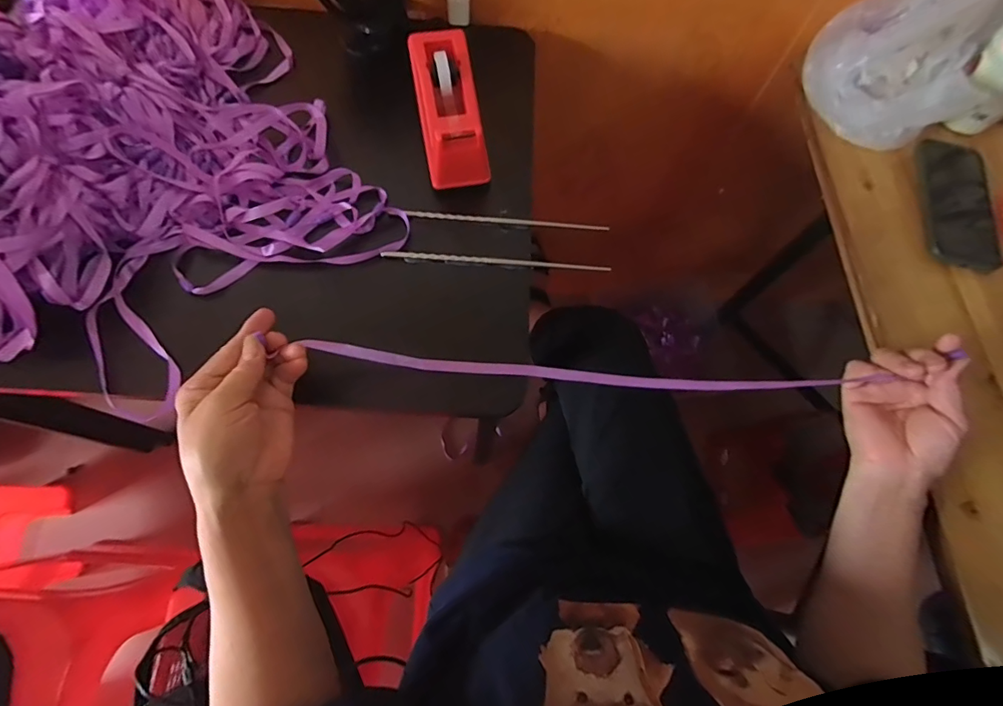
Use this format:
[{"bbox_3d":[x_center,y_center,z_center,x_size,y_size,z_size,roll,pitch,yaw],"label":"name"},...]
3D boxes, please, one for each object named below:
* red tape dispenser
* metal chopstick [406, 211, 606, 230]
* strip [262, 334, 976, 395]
[{"bbox_3d":[-0.054,-0.251,0.471,0.060,0.061,0.151,-11,71,-7],"label":"red tape dispenser"},{"bbox_3d":[0.008,-0.133,0.468,0.201,0.009,0.007,3,70,-2],"label":"metal chopstick"},{"bbox_3d":[0.067,0.018,0.412,0.445,0.045,0.010,4,69,-5],"label":"strip"}]

